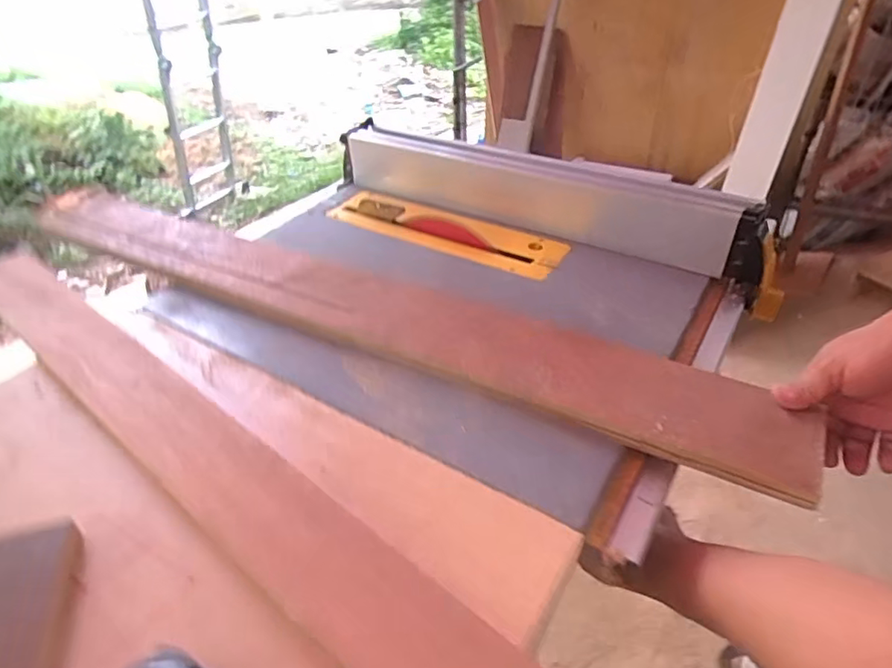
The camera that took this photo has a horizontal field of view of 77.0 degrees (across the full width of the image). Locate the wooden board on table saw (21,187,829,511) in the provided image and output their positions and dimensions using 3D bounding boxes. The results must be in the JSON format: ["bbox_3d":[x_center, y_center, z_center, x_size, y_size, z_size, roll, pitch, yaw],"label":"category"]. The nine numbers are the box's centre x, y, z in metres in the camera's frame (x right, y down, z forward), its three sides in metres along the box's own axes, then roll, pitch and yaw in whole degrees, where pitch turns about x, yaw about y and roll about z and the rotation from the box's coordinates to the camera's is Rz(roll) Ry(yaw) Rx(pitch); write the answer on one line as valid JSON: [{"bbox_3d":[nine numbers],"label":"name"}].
[{"bbox_3d":[-0.116,-0.048,0.651,0.950,0.030,0.150,18,39,24],"label":"wooden board on table saw"}]

